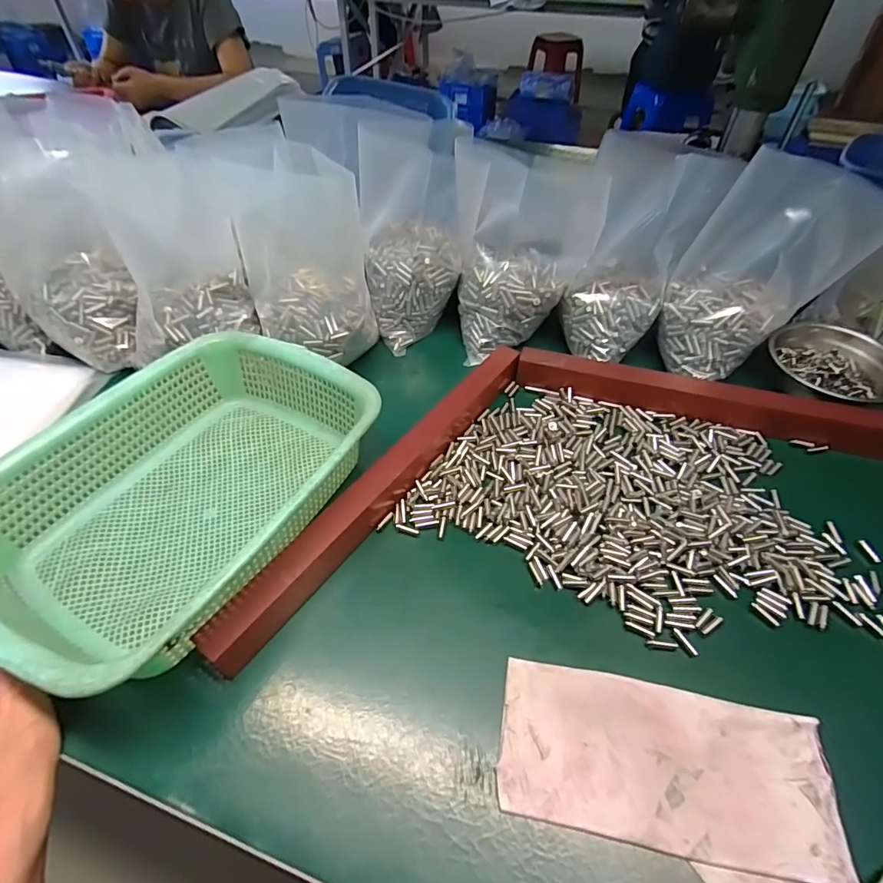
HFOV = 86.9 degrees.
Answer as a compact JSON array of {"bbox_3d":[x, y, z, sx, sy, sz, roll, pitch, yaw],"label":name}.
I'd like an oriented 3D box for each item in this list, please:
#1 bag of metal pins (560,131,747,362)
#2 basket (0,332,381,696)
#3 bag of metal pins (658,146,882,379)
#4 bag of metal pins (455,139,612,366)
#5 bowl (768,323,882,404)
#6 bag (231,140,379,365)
[{"bbox_3d":[0.201,-0.196,0.490,0.113,0.195,0.099,20,53,16],"label":"bag of metal pins"},{"bbox_3d":[-0.202,0.037,0.384,0.215,0.092,0.289,24,54,18],"label":"basket"},{"bbox_3d":[0.340,-0.178,0.481,0.170,0.204,0.089,-16,52,-14],"label":"bag of metal pins"},{"bbox_3d":[0.090,-0.214,0.525,0.132,0.196,0.102,-7,50,-6],"label":"bag of metal pins"},{"bbox_3d":[0.420,-0.084,0.503,0.114,0.035,0.104,0,50,0],"label":"bowl"},{"bbox_3d":[-0.141,-0.187,0.489,0.122,0.178,0.124,-11,51,-10],"label":"bag"}]

